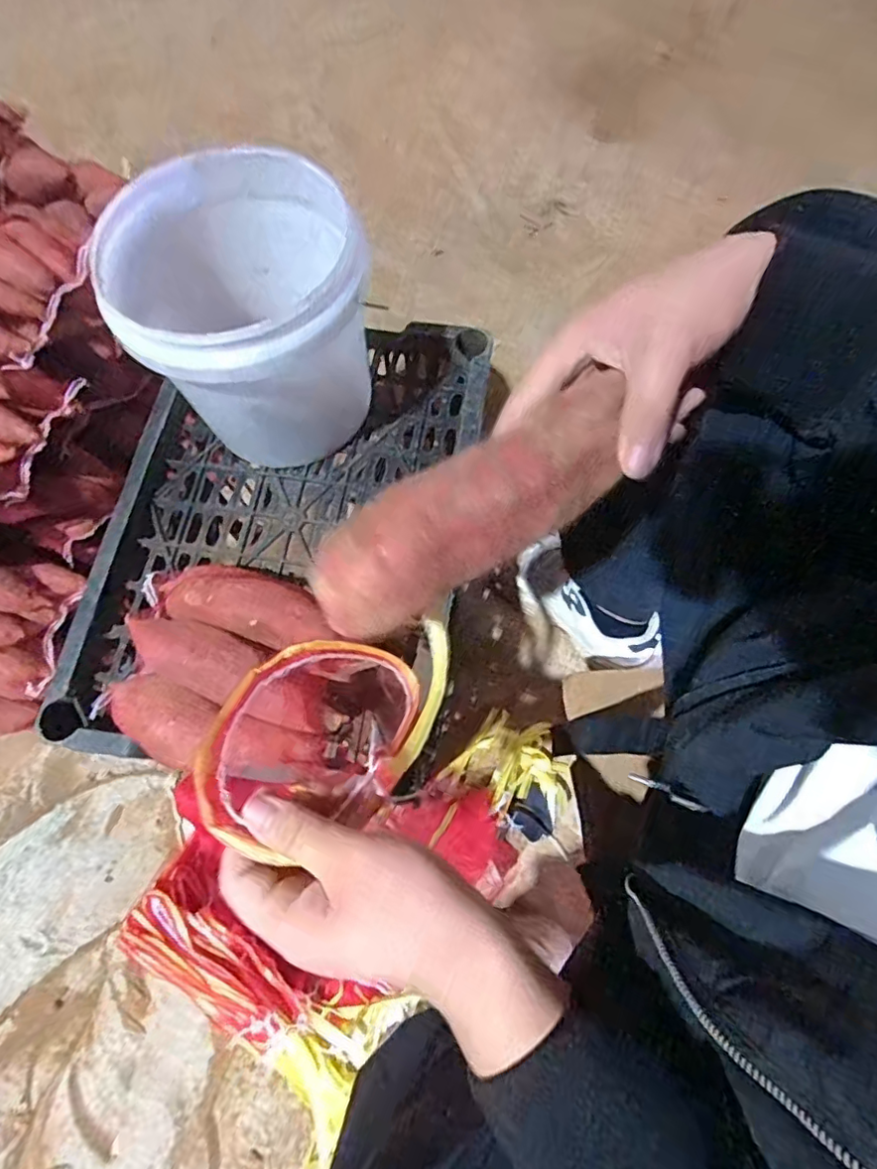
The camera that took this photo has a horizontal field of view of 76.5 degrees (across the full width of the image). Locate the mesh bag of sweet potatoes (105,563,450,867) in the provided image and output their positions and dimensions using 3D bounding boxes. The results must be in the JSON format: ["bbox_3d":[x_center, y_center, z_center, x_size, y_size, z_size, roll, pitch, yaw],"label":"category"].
[{"bbox_3d":[-0.139,0.067,0.398,0.267,0.155,0.155,21,74,7],"label":"mesh bag of sweet potatoes"}]

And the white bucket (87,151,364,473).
[{"bbox_3d":[-0.163,-0.235,0.502,0.204,0.186,0.189,0,72,1],"label":"white bucket"}]

